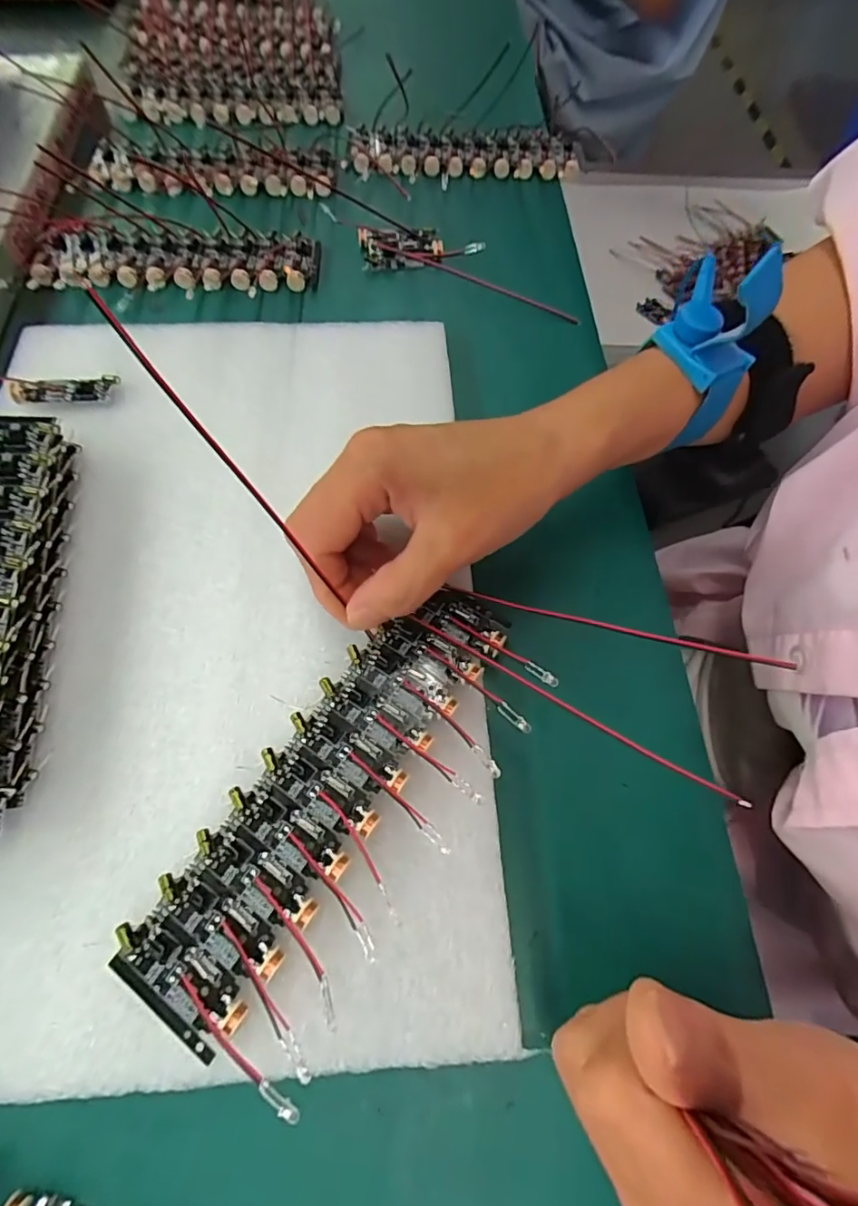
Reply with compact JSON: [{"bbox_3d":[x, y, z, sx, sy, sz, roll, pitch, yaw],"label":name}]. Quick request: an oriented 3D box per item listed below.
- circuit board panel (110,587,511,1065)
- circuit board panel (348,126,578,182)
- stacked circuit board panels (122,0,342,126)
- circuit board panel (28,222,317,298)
[{"bbox_3d":[-0.032,0.057,0.185,0.047,0.007,0.160,35,68,13],"label":"circuit board panel"},{"bbox_3d":[0.024,-0.315,0.374,0.155,0.010,0.061,-1,65,-1],"label":"circuit board panel"},{"bbox_3d":[-0.160,-0.469,0.437,0.157,0.018,0.283,-10,66,-5],"label":"stacked circuit board panels"},{"bbox_3d":[-0.147,-0.203,0.320,0.159,0.012,0.052,-1,65,-1],"label":"circuit board panel"}]

